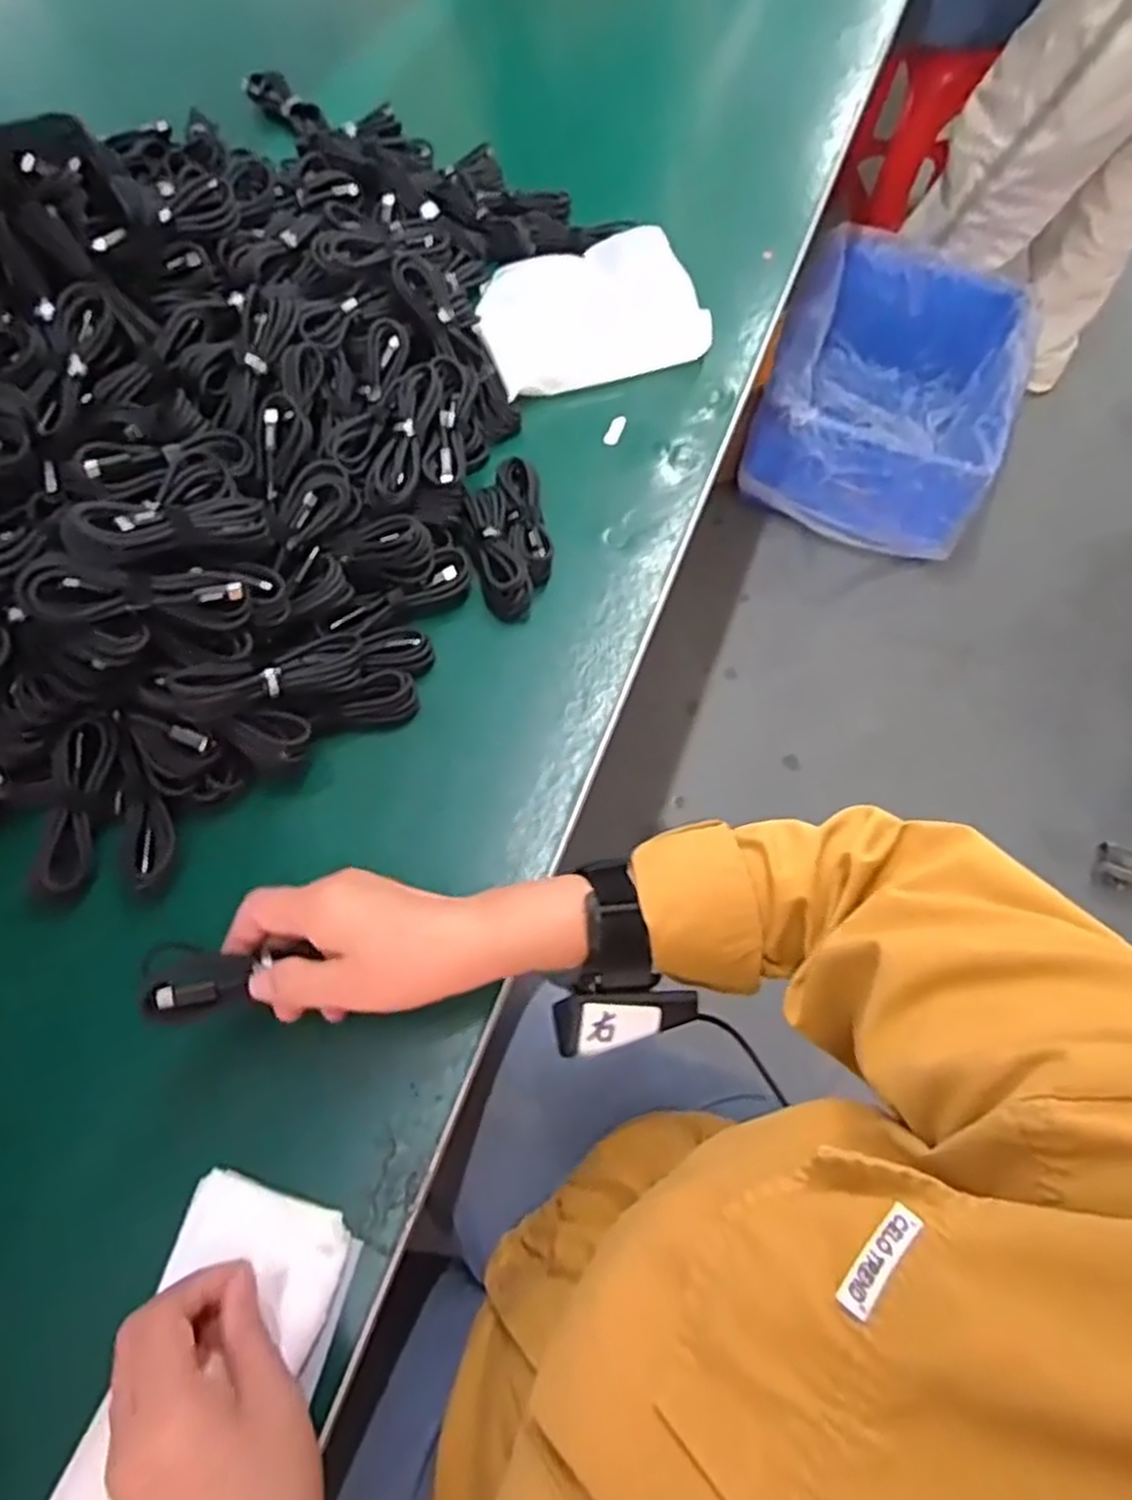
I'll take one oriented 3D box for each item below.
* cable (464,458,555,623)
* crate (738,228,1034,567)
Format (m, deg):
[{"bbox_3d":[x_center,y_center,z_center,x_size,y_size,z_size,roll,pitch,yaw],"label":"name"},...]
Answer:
[{"bbox_3d":[-0.040,-0.155,0.571,0.053,0.028,0.129,-7,66,-6],"label":"cable"},{"bbox_3d":[0.631,-0.698,1.560,0.437,0.290,0.571,22,66,7],"label":"crate"}]

